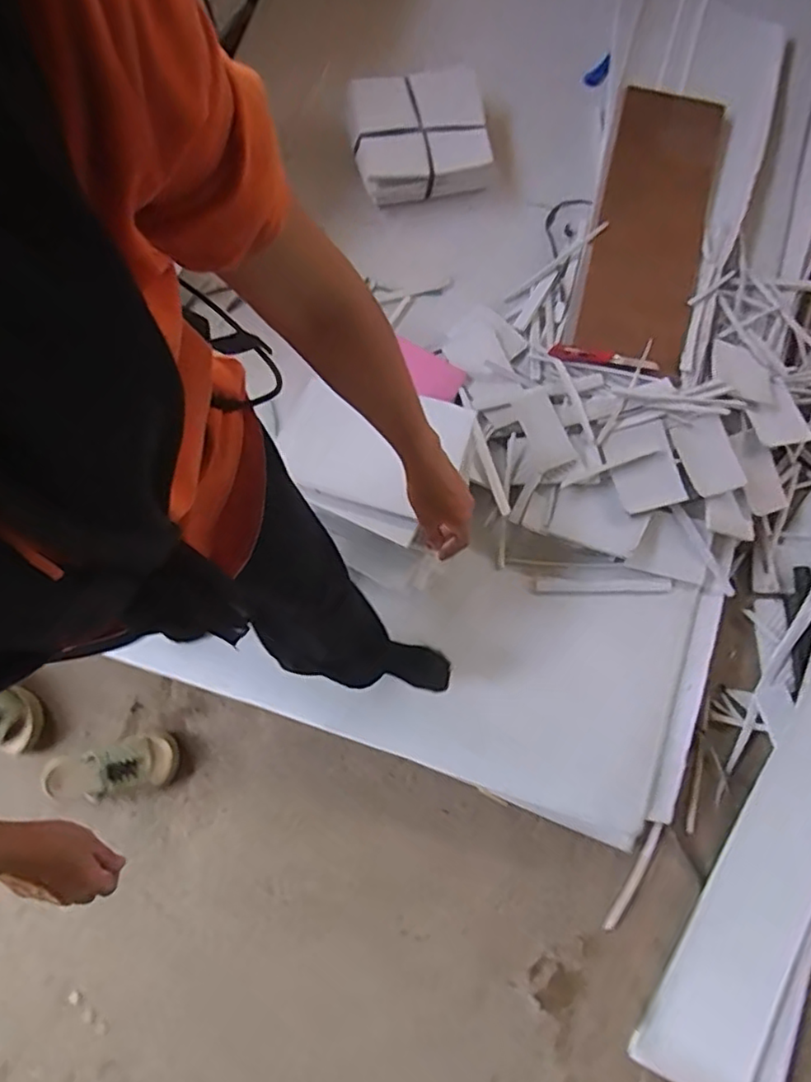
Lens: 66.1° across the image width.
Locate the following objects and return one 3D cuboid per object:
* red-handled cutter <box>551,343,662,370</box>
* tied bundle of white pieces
[{"bbox_3d":[0.397,-0.366,1.242,0.213,0.012,0.036,10,80,0],"label":"red-handled cutter"},{"bbox_3d":[0.030,-0.864,1.339,0.282,0.124,0.232,-16,81,-4],"label":"tied bundle of white pieces"}]

